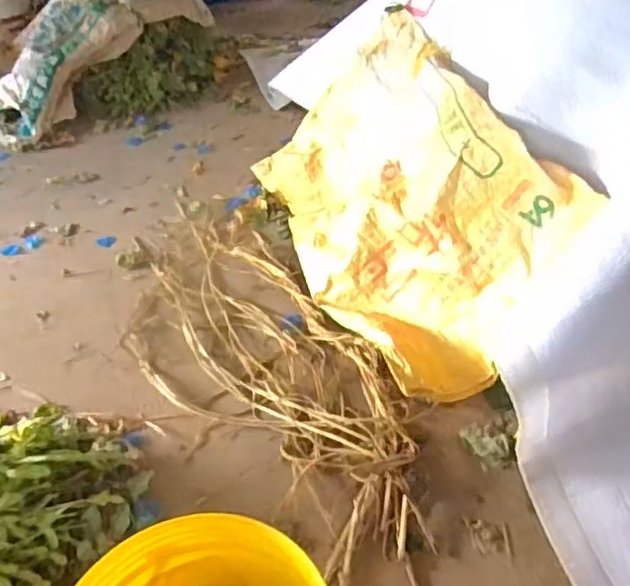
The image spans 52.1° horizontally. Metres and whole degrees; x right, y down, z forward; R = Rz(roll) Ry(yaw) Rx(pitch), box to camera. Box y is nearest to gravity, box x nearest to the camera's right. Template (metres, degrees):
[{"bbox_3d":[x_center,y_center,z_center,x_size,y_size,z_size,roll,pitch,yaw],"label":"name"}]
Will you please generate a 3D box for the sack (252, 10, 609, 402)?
[{"bbox_3d":[0.175,-0.219,1.340,0.492,0.224,0.927,-46,35,19],"label":"sack"}]

